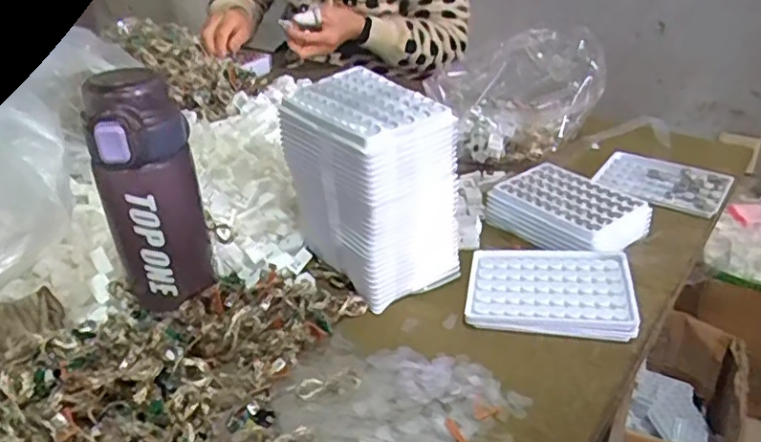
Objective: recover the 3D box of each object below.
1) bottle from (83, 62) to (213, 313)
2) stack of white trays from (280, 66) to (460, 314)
[{"bbox_3d":[-0.173,-0.024,0.464,0.070,0.165,0.064,-12,35,-19],"label":"bottle"},{"bbox_3d":[-0.007,-0.037,0.524,0.096,0.141,0.134,-22,39,-31],"label":"stack of white trays"}]

